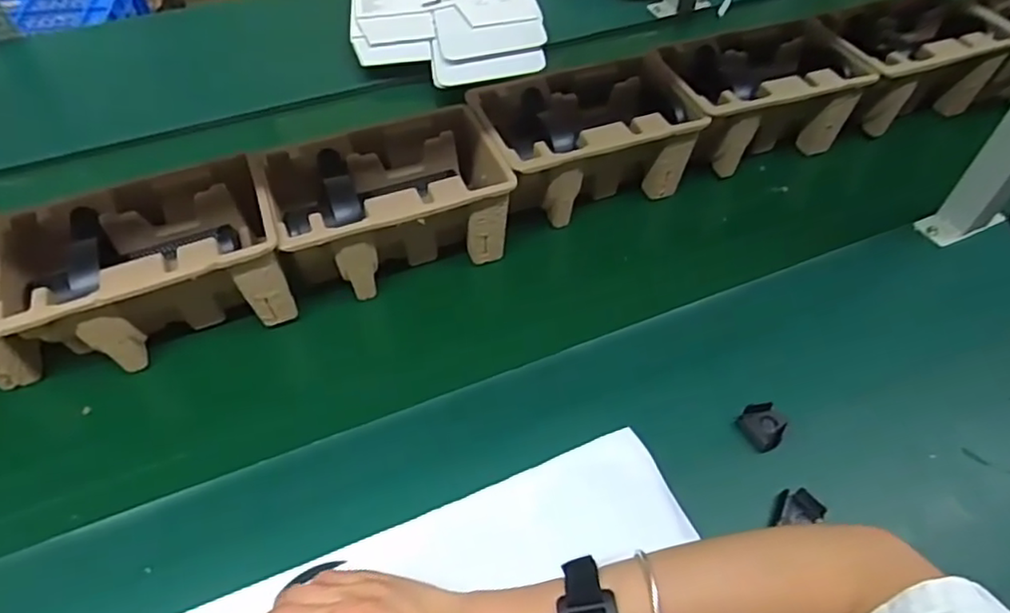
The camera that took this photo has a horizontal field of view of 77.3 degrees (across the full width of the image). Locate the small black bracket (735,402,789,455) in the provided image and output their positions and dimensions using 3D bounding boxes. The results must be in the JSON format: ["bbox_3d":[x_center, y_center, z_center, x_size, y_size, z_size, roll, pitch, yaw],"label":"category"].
[{"bbox_3d":[0.219,0.100,0.529,0.033,0.016,0.039,-13,51,-14],"label":"small black bracket"}]

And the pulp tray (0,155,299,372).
[{"bbox_3d":[-0.323,-0.036,0.579,0.224,0.100,0.146,-18,52,-18],"label":"pulp tray"}]

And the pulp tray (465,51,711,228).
[{"bbox_3d":[0.082,-0.183,0.701,0.222,0.104,0.151,-18,52,-18],"label":"pulp tray"}]

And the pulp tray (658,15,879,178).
[{"bbox_3d":[0.290,-0.247,0.752,0.222,0.100,0.142,-14,51,-15],"label":"pulp tray"}]

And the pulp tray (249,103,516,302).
[{"bbox_3d":[-0.119,-0.101,0.640,0.223,0.102,0.145,-16,52,-16],"label":"pulp tray"}]

